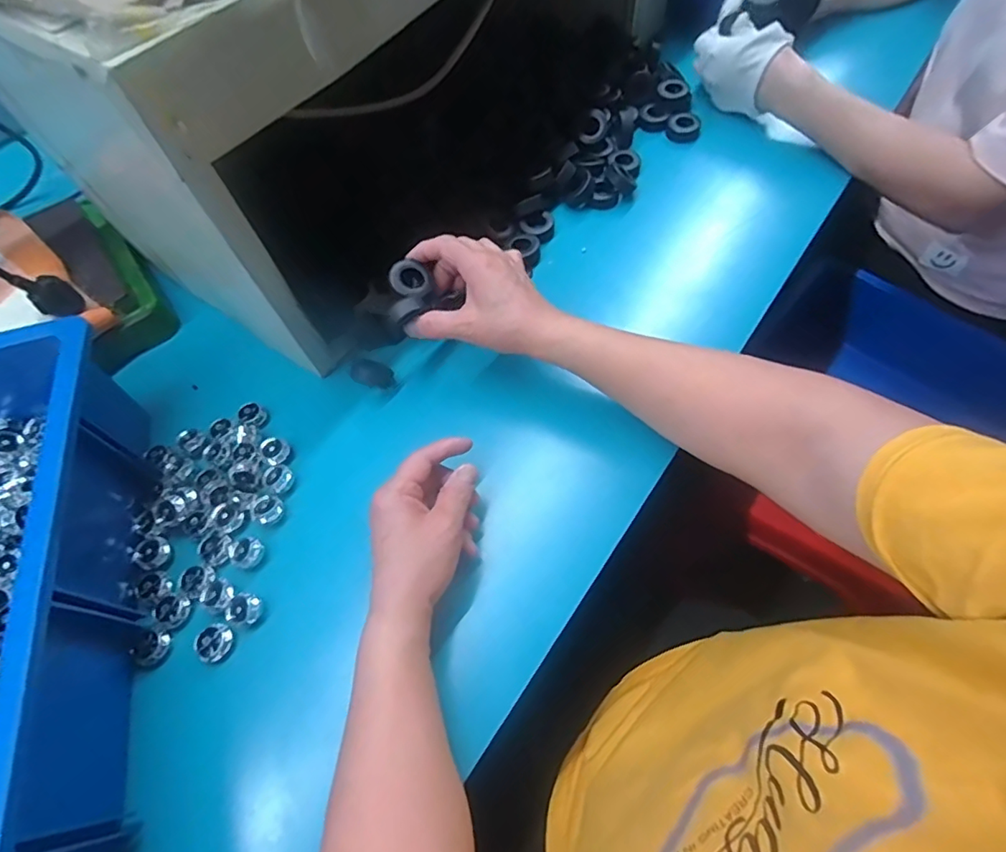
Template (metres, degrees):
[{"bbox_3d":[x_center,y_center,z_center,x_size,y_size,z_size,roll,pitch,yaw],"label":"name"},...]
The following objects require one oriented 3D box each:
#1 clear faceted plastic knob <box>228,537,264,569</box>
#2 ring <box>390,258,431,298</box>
[{"bbox_3d":[-0.197,0.095,0.403,0.023,0.009,0.026,-32,66,-14],"label":"clear faceted plastic knob"},{"bbox_3d":[-0.077,-0.124,0.441,0.033,0.011,0.032,43,75,-21],"label":"ring"}]

